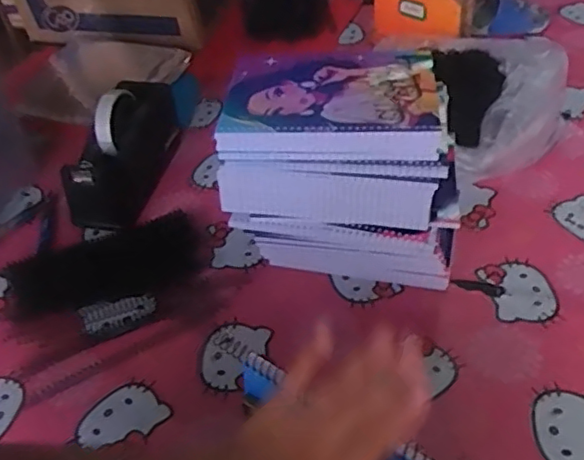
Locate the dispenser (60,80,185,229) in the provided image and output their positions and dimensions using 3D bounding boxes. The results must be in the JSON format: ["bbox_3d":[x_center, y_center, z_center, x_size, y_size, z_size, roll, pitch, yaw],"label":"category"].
[{"bbox_3d":[-0.210,-0.101,0.772,0.078,0.108,0.196,10,47,17],"label":"dispenser"}]

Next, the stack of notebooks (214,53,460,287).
[{"bbox_3d":[0.057,-0.052,0.635,0.220,0.202,0.166,7,46,13],"label":"stack of notebooks"}]

